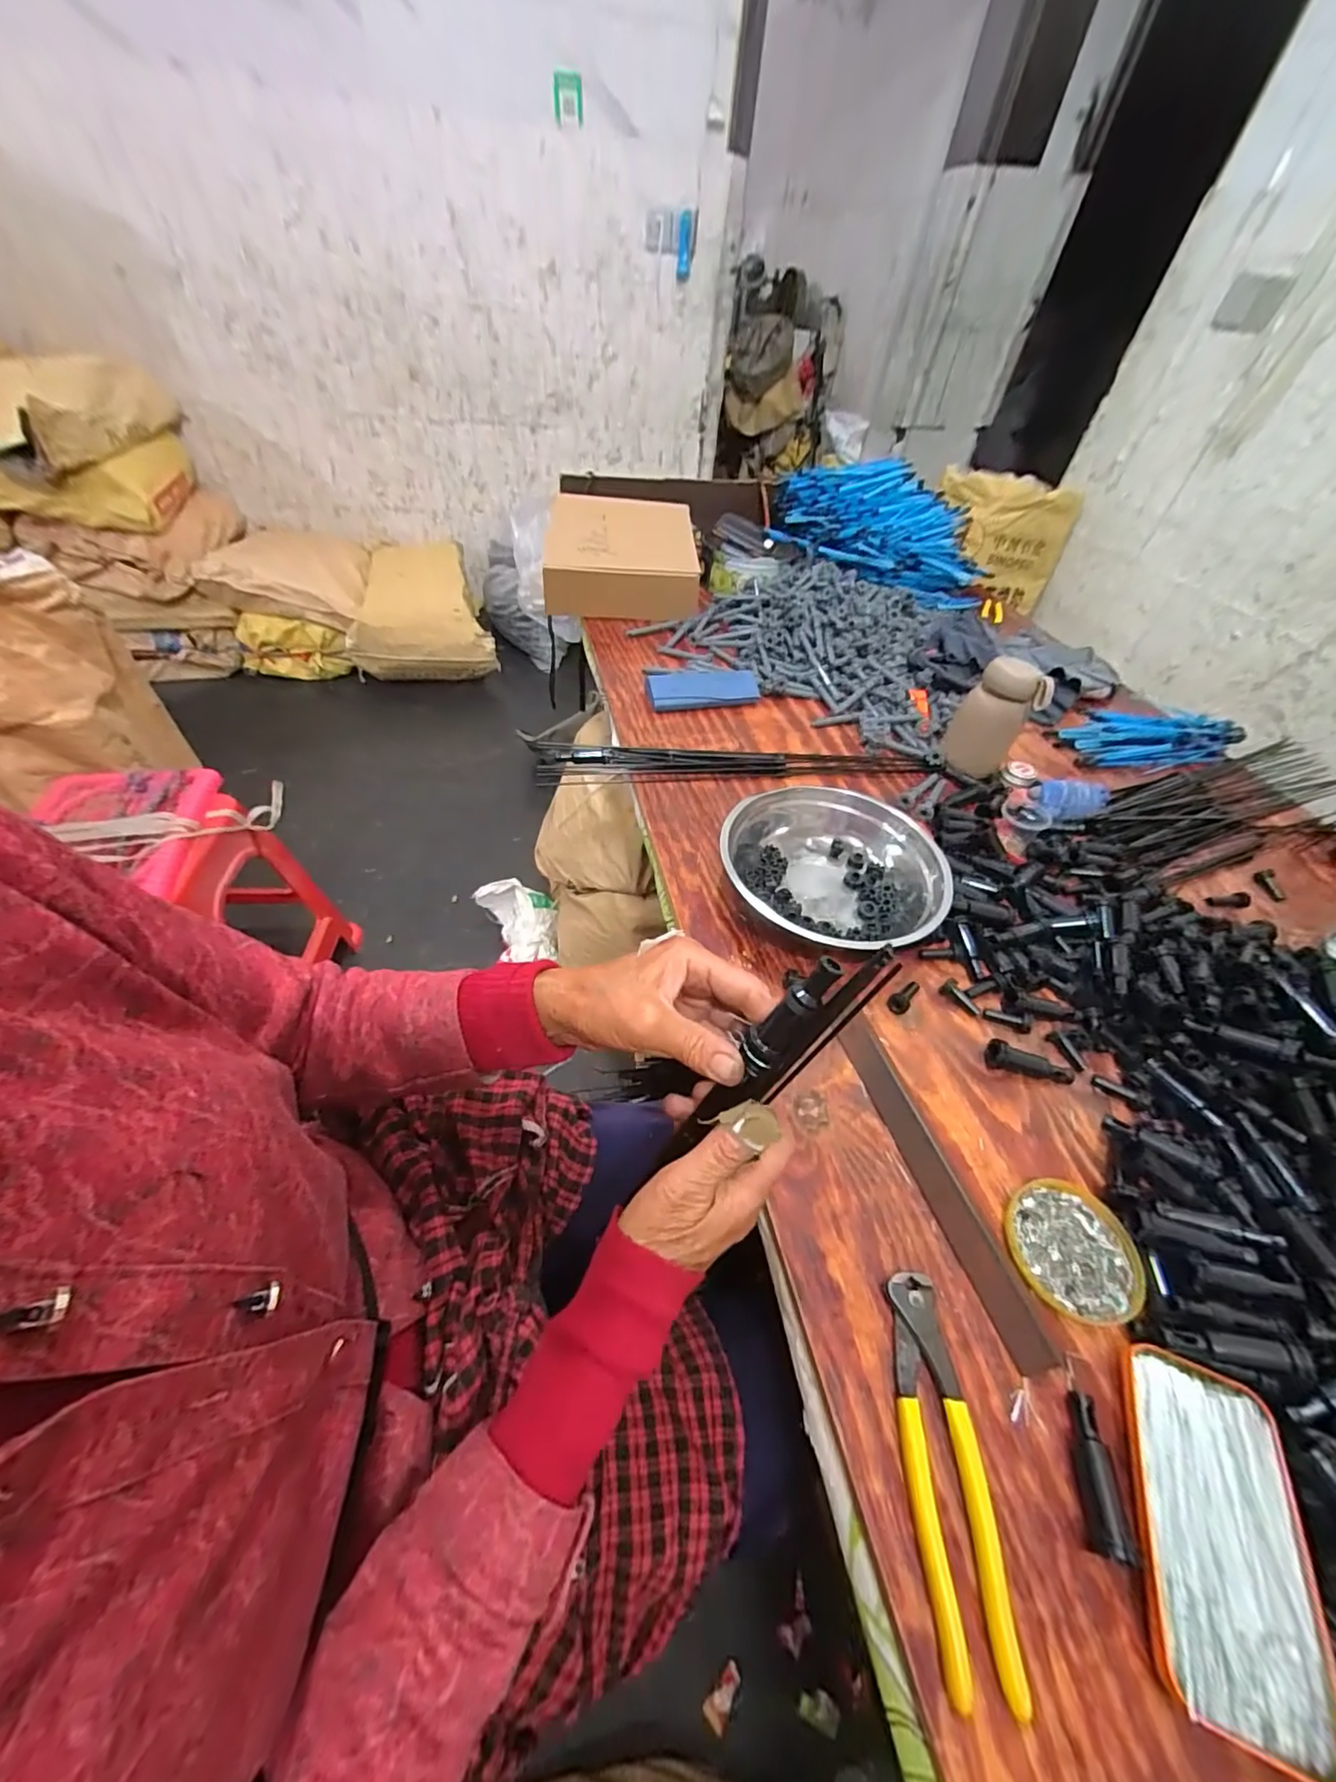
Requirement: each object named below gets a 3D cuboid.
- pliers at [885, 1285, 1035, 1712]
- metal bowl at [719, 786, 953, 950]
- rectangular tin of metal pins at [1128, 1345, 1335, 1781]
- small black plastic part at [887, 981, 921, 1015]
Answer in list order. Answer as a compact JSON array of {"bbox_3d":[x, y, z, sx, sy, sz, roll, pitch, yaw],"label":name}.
[{"bbox_3d":[0.152,0.316,0.315,0.041,0.015,0.165,4,48,-2],"label":"pliers"},{"bbox_3d":[0.159,-0.024,0.572,0.207,0.063,0.198,3,48,-3],"label":"metal bowl"},{"bbox_3d":[0.294,0.341,0.298,0.081,0.015,0.144,21,50,12],"label":"rectangular tin of metal pins"},{"bbox_3d":[0.216,0.095,0.513,0.018,0.011,0.042,34,54,22],"label":"small black plastic part"}]

